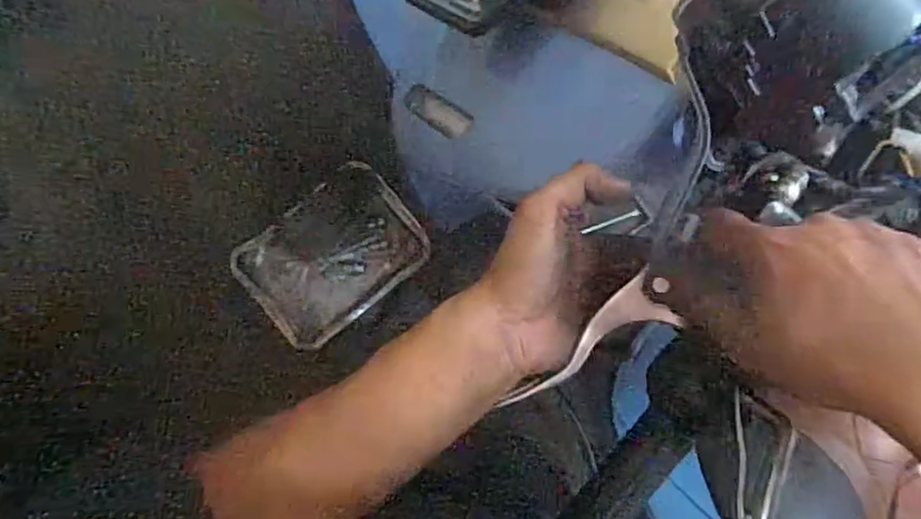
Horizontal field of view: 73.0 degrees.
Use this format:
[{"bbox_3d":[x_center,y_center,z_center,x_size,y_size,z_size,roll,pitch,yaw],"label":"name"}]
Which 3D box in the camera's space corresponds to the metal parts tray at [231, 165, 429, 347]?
[{"bbox_3d":[-0.256,-0.005,1.274,0.343,0.059,0.255,-41,107,-12],"label":"metal parts tray"}]

